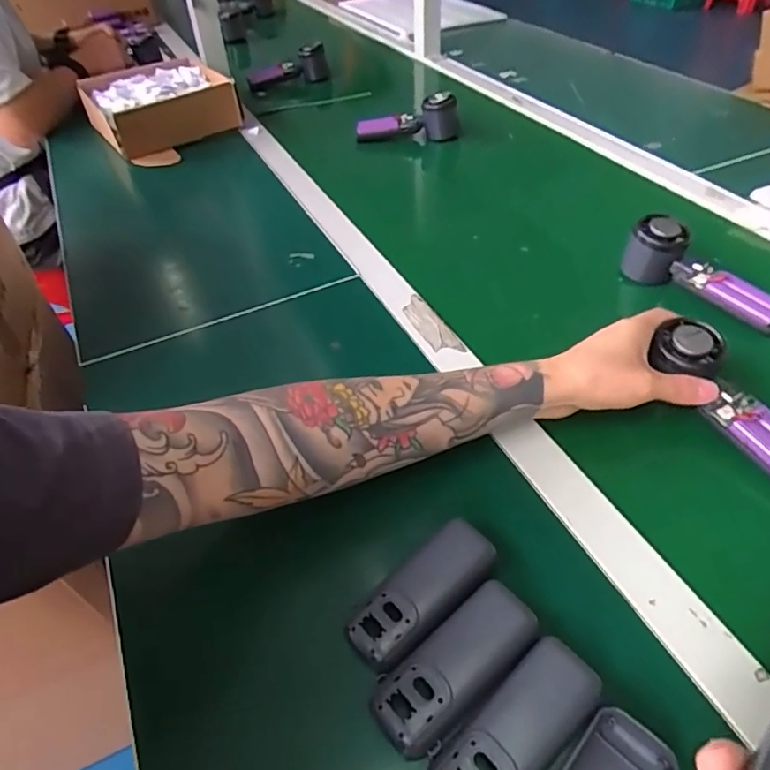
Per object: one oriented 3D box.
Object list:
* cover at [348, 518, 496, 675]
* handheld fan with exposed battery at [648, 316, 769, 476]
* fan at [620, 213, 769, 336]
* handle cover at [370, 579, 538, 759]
[{"bbox_3d":[0.024,0.130,0.354,0.101,0.023,0.037,-34,55,-26],"label":"cover"},{"bbox_3d":[0.272,0.017,0.436,0.043,0.033,0.156,-23,66,-19],"label":"handheld fan with exposed battery"},{"bbox_3d":[0.325,-0.115,0.565,0.159,0.052,0.053,34,56,28],"label":"fan"},{"bbox_3d":[0.041,0.161,0.327,0.104,0.016,0.043,-32,54,-25],"label":"handle cover"}]

